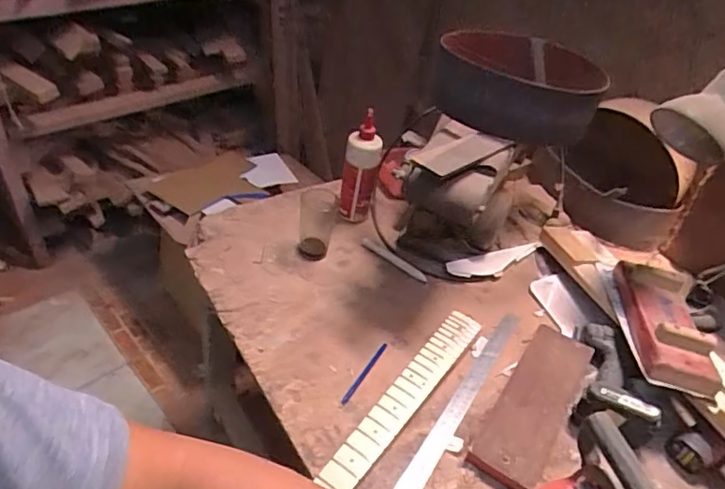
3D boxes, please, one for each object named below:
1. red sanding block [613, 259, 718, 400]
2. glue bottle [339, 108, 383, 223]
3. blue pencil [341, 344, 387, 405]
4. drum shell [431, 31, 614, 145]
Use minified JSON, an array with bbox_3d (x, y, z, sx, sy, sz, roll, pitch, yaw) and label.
[{"bbox_3d":[0.494,0.114,0.897,0.124,0.067,0.289,16,41,9],"label":"red sanding block"},{"bbox_3d":[-0.005,-0.137,1.101,0.073,0.204,0.070,8,41,-1],"label":"glue bottle"},{"bbox_3d":[0.005,0.203,0.871,0.012,0.009,0.132,24,42,21],"label":"blue pencil"},{"bbox_3d":[0.283,-0.293,1.010,0.268,0.108,0.258,4,39,-3],"label":"drum shell"}]

